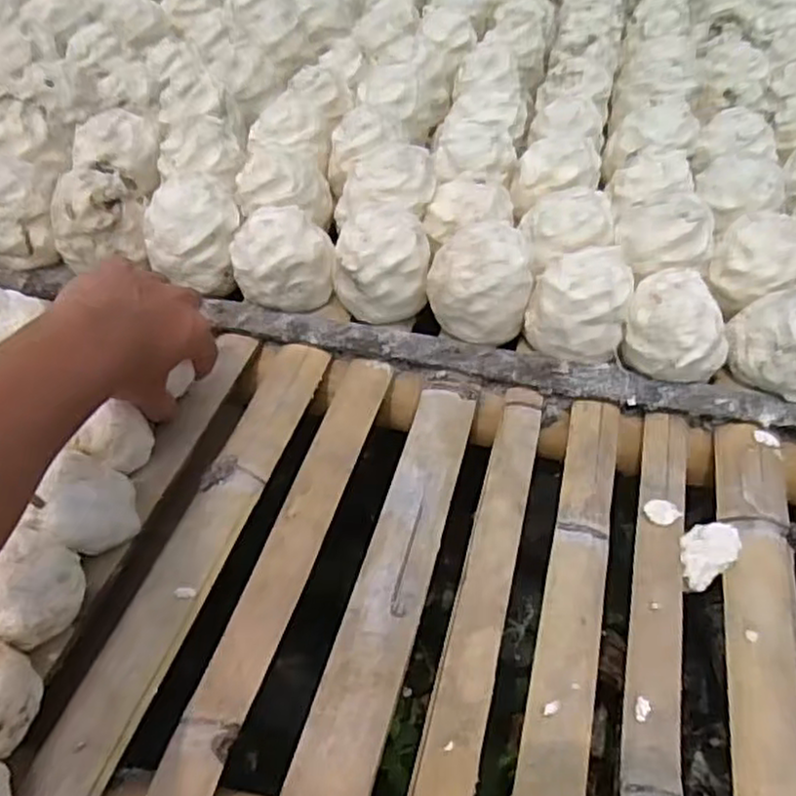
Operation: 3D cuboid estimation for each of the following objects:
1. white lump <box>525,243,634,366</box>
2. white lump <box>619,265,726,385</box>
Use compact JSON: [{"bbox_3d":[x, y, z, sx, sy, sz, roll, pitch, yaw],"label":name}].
[{"bbox_3d":[0.145,-0.076,0.580,0.075,0.073,0.063,9,46,6],"label":"white lump"},{"bbox_3d":[0.216,-0.056,0.563,0.063,0.067,0.073,-25,50,-21],"label":"white lump"}]

